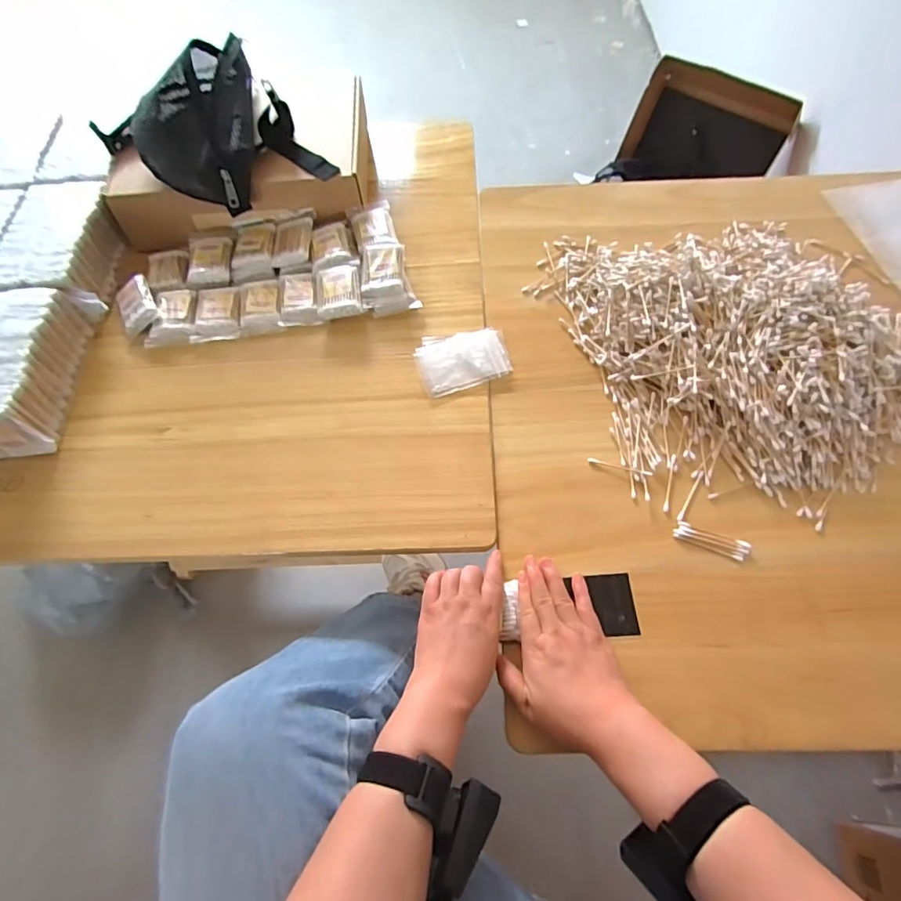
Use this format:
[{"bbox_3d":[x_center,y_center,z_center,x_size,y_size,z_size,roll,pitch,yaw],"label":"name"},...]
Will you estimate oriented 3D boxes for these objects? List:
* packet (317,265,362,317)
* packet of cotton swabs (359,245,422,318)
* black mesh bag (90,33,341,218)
[{"bbox_3d":[-0.151,-0.218,0.665,0.058,0.020,0.088,-7,64,-1],"label":"packet"},{"bbox_3d":[-0.089,-0.236,0.676,0.072,0.044,0.096,-14,64,-4],"label":"packet of cotton swabs"},{"bbox_3d":[-0.337,-0.439,0.678,0.240,0.099,0.271,-33,67,-13],"label":"black mesh bag"}]

